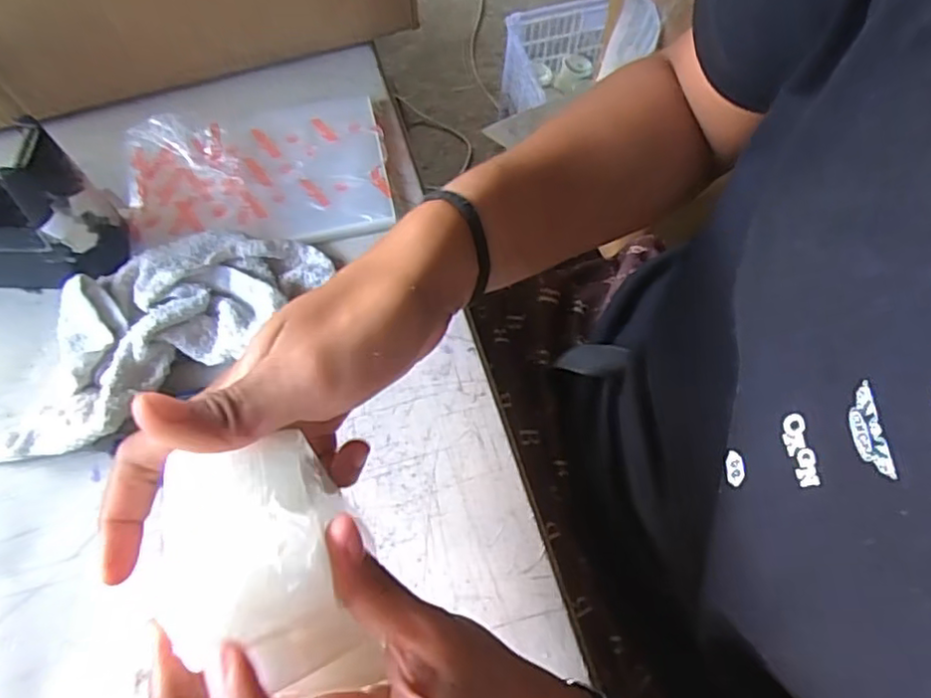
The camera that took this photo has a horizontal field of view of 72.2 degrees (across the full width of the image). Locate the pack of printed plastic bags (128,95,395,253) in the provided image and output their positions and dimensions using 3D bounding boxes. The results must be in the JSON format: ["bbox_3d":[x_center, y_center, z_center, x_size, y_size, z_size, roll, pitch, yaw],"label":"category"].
[{"bbox_3d":[-0.143,-0.123,0.443,0.172,0.019,0.113,-9,67,-4],"label":"pack of printed plastic bags"}]

